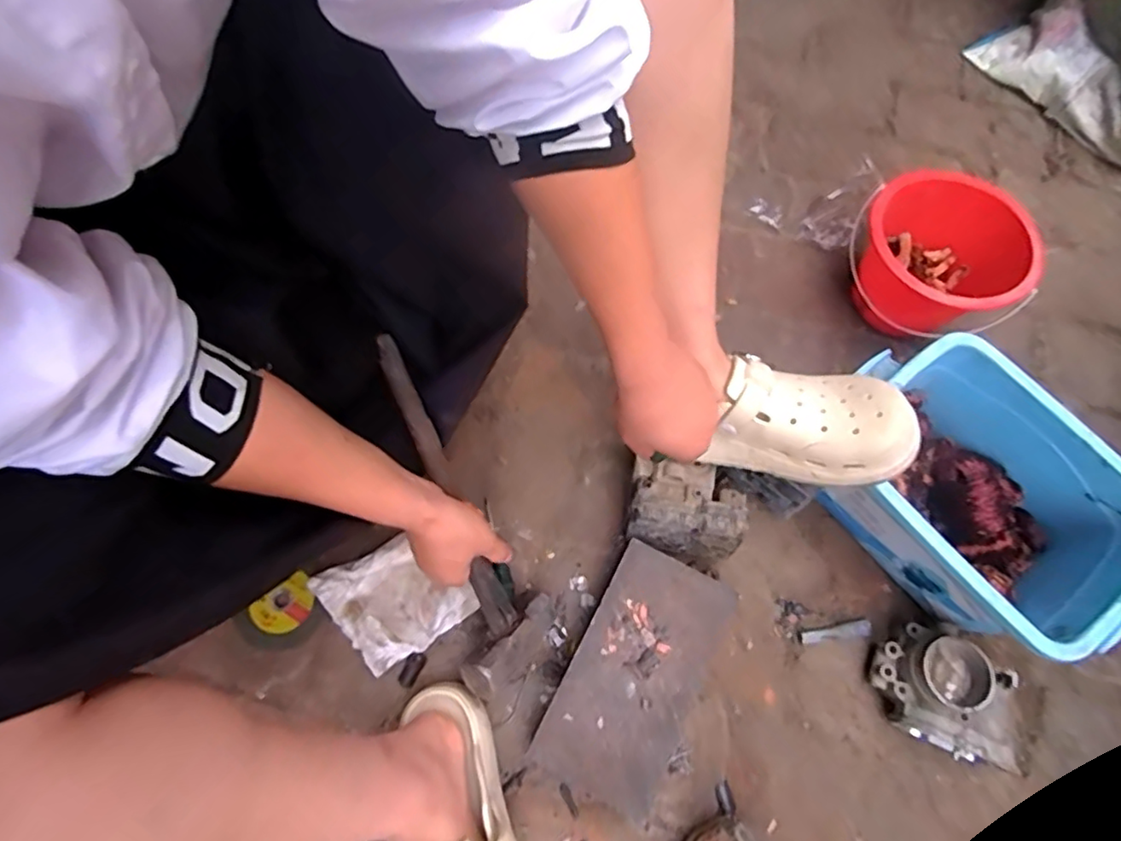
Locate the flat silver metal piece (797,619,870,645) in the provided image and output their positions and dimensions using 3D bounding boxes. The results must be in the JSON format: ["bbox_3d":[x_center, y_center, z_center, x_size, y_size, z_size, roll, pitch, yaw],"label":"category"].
[{"bbox_3d":[0.290,0.225,0.627,0.077,0.004,0.016,-10,70,-5],"label":"flat silver metal piece"}]

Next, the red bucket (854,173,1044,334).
[{"bbox_3d":[0.427,-0.180,0.702,0.165,0.126,0.186,-39,75,-14],"label":"red bucket"}]

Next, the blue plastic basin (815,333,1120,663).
[{"bbox_3d":[0.396,0.077,0.600,0.191,0.157,0.300,-36,73,-13],"label":"blue plastic basin"}]

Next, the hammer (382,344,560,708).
[{"bbox_3d":[-0.093,0.100,0.536,0.093,0.066,0.355,-23,105,-6],"label":"hammer"}]

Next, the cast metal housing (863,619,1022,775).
[{"bbox_3d":[0.378,0.262,0.588,0.124,0.061,0.107,25,71,10],"label":"cast metal housing"}]

